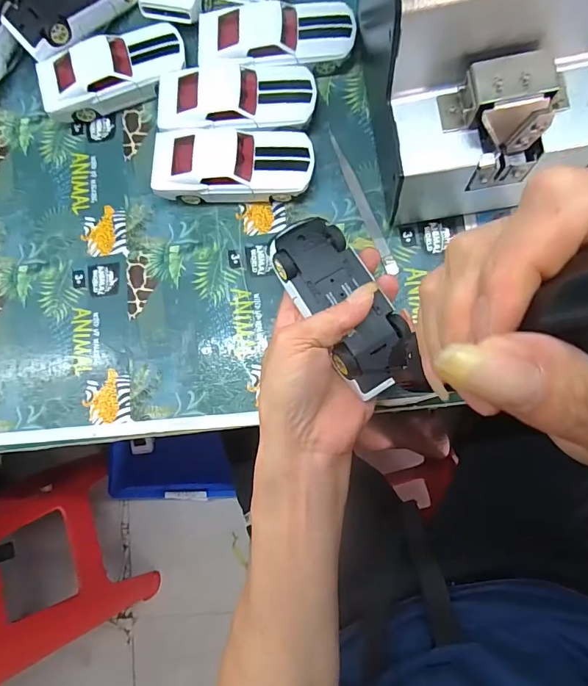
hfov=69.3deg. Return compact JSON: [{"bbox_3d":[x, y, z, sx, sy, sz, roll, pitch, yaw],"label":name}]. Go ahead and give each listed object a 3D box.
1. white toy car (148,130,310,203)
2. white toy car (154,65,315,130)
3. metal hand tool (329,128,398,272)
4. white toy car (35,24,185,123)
[{"bbox_3d":[-0.049,-0.142,0.344,0.126,0.035,0.053,0,81,7],"label":"white toy car"},{"bbox_3d":[-0.046,-0.197,0.351,0.125,0.030,0.057,2,81,8],"label":"white toy car"},{"bbox_3d":[0.055,-0.116,0.345,0.010,0.005,0.128,-22,79,3],"label":"metal hand tool"},{"bbox_3d":[-0.156,-0.235,0.366,0.124,0.033,0.053,-15,79,5],"label":"white toy car"}]

